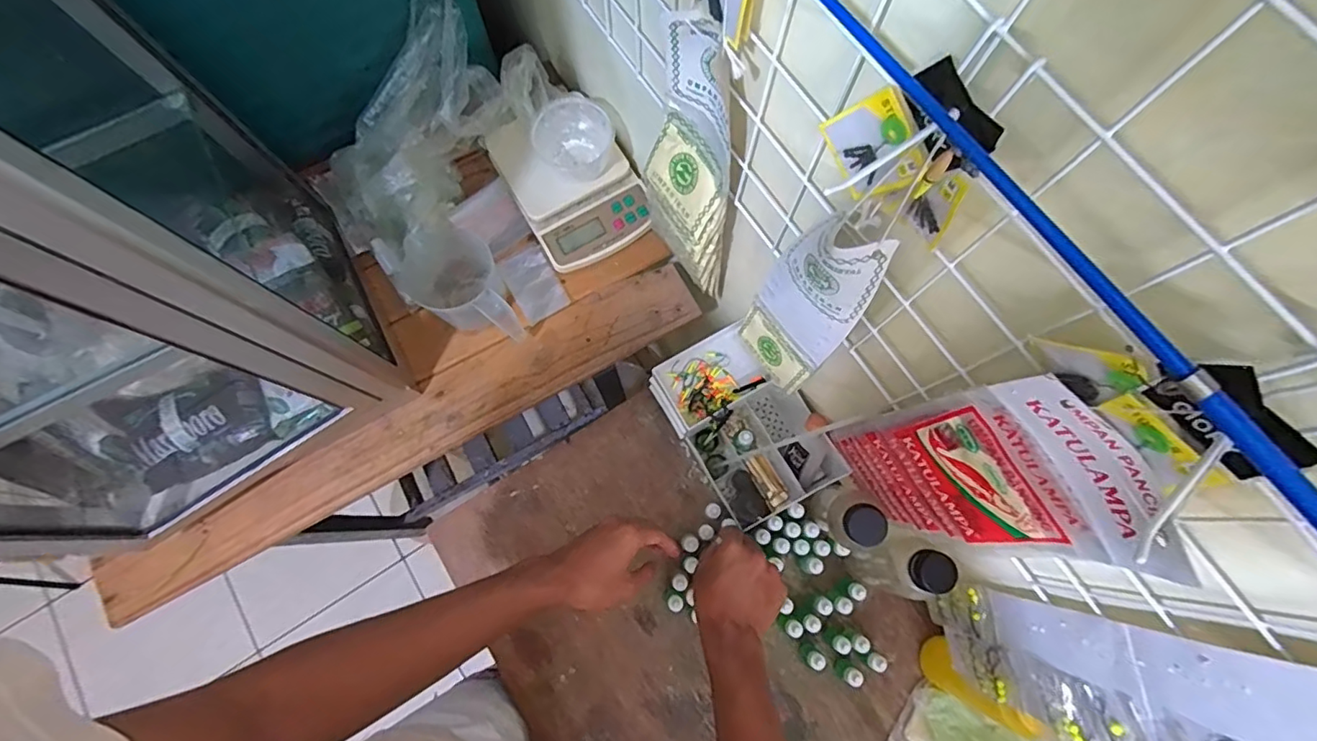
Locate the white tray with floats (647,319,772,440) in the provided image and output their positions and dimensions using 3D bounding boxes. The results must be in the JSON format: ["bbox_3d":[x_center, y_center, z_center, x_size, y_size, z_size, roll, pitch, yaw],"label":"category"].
[{"bbox_3d":[0.061,0.011,0.688,0.131,0.031,0.089,-30,78,-8],"label":"white tray with floats"}]

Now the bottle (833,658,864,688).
[{"bbox_3d":[0.225,0.358,0.656,0.018,0.052,0.021,37,78,8],"label":"bottle"}]

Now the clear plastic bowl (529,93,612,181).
[{"bbox_3d":[-0.103,-0.284,0.697,0.087,0.067,0.083,0,76,0],"label":"clear plastic bowl"}]

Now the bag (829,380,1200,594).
[{"bbox_3d":[0.223,0.085,0.434,0.023,0.338,0.120,-26,77,-7],"label":"bag"}]

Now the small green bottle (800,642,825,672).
[{"bbox_3d":[0.184,0.342,0.660,0.019,0.047,0.019,41,79,9],"label":"small green bottle"}]

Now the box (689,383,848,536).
[{"bbox_3d":[0.138,0.102,0.702,0.150,0.095,0.140,-30,78,-8],"label":"box"}]

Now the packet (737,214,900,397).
[{"bbox_3d":[0.126,-0.050,0.495,0.090,0.288,0.031,41,79,9],"label":"packet"}]

